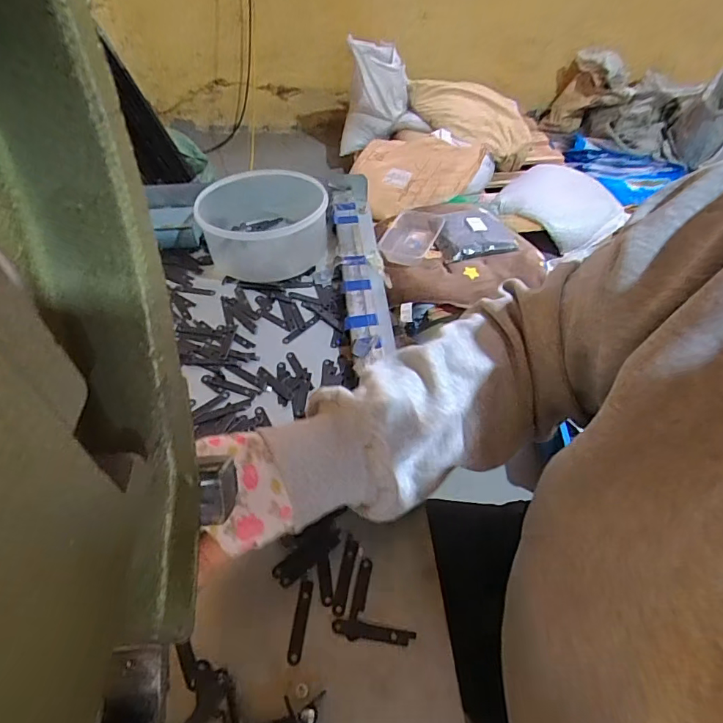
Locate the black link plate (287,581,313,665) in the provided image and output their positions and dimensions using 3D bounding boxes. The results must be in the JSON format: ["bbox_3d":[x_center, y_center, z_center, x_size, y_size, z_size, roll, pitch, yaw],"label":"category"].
[{"bbox_3d":[-0.040,0.171,0.317,0.008,0.004,0.050,6,48,5],"label":"black link plate"}]

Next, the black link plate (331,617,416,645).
[{"bbox_3d":[0.007,0.176,0.311,0.053,0.004,0.011,8,48,6],"label":"black link plate"}]

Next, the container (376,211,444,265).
[{"bbox_3d":[0.115,-0.291,1.104,0.103,0.035,0.183,24,52,20],"label":"container"}]

